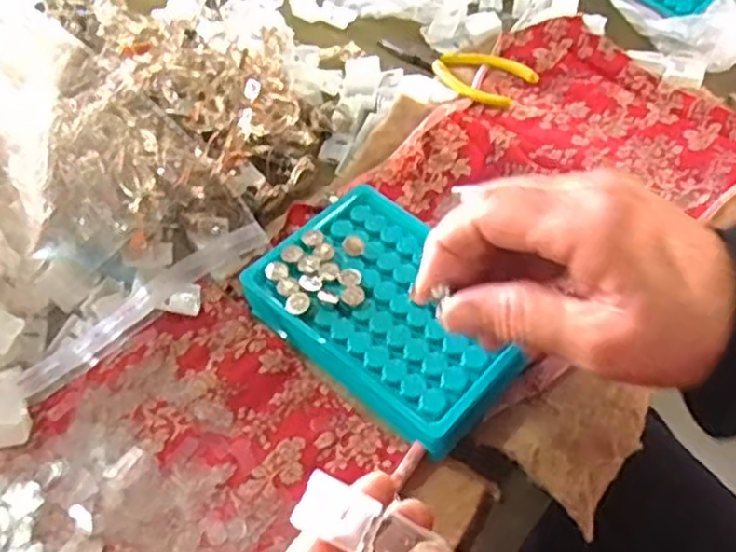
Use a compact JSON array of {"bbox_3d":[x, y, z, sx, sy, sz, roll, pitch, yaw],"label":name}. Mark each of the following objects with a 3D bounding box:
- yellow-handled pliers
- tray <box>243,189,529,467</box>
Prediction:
[{"bbox_3d":[0.062,-0.155,0.533,0.117,0.012,0.053,30,57,20],"label":"yellow-handled pliers"},{"bbox_3d":[0.014,0.020,0.374,0.137,0.032,0.094,36,59,23],"label":"tray"}]

